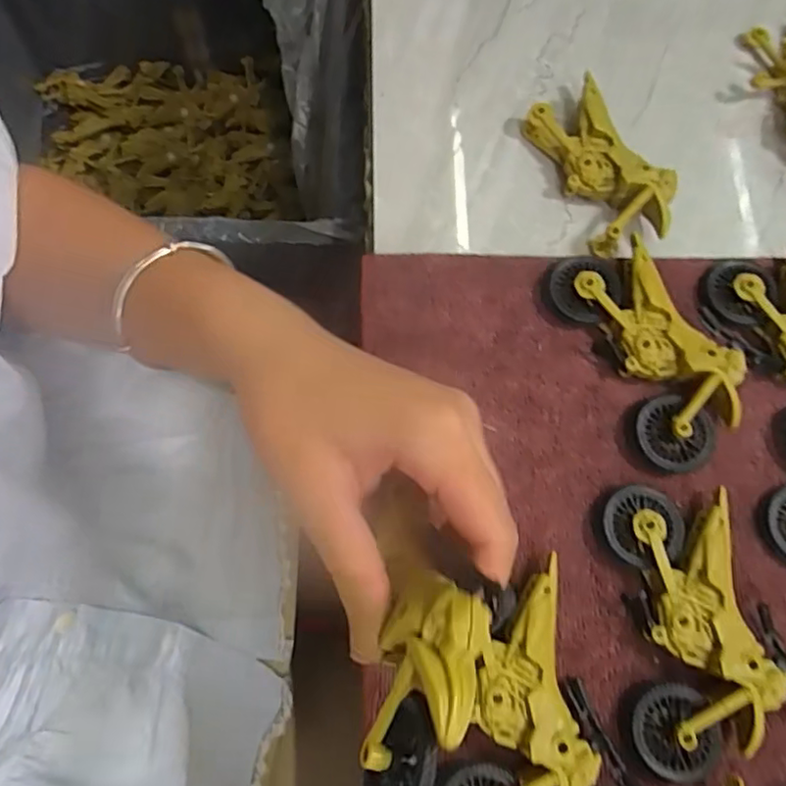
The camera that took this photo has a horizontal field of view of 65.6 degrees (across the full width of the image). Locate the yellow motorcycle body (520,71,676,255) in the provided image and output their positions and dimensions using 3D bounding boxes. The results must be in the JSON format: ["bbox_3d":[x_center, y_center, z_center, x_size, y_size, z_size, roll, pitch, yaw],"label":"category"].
[{"bbox_3d":[0.115,-0.124,0.335,0.047,0.026,0.092,-22,75,-8],"label":"yellow motorcycle body"}]

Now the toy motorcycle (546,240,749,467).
[{"bbox_3d":[0.127,-0.022,0.300,0.058,0.021,0.112,-25,75,-9],"label":"toy motorcycle"}]

